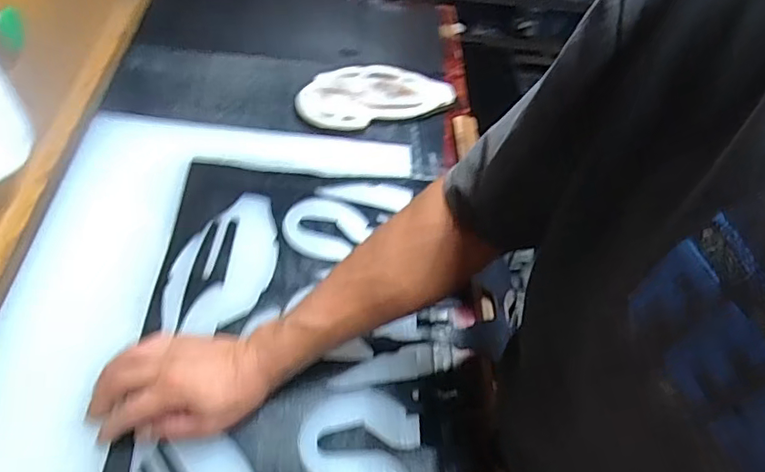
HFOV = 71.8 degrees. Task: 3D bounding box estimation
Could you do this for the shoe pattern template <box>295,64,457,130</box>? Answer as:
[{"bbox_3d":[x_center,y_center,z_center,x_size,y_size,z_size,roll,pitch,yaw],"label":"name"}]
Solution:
[{"bbox_3d":[-0.010,-0.224,0.821,0.245,0.013,0.117,-18,68,-21],"label":"shoe pattern template"}]

